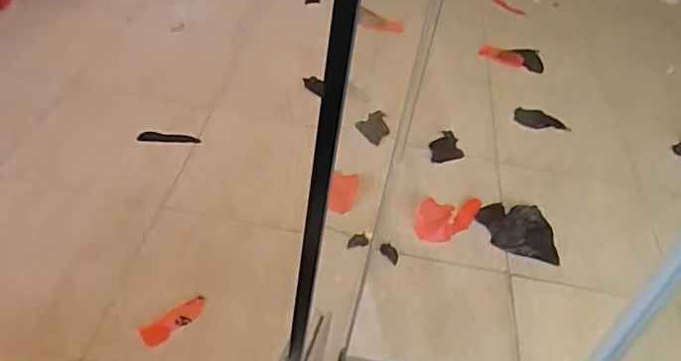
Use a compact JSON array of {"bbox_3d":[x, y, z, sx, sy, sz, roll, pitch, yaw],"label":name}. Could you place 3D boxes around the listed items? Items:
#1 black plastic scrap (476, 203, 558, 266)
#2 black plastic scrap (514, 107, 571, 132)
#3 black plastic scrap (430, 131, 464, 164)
[{"bbox_3d":[0.308,0.086,1.029,0.127,0.017,0.118,9,43,2],"label":"black plastic scrap"},{"bbox_3d":[0.438,-0.136,1.303,0.120,0.006,0.070,6,46,-11],"label":"black plastic scrap"},{"bbox_3d":[0.210,-0.067,1.182,0.063,0.013,0.089,1,44,-7],"label":"black plastic scrap"}]

